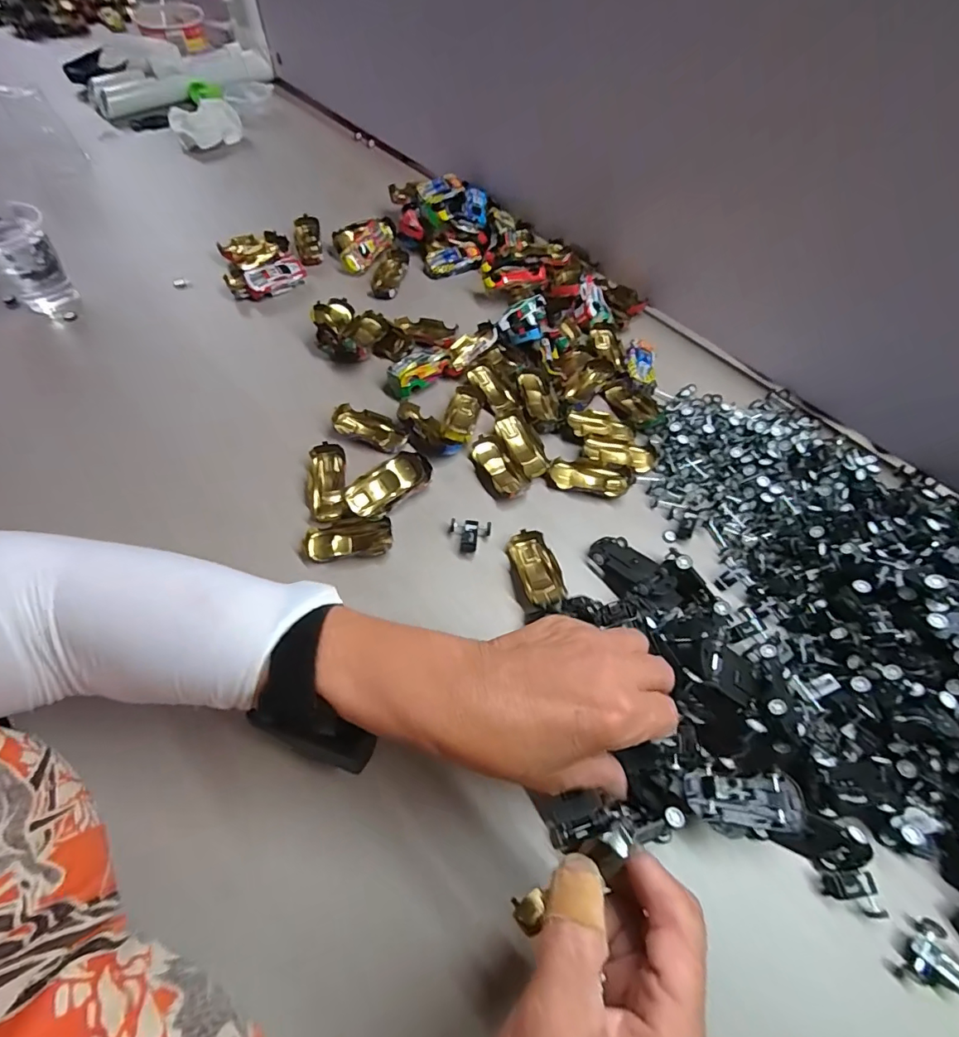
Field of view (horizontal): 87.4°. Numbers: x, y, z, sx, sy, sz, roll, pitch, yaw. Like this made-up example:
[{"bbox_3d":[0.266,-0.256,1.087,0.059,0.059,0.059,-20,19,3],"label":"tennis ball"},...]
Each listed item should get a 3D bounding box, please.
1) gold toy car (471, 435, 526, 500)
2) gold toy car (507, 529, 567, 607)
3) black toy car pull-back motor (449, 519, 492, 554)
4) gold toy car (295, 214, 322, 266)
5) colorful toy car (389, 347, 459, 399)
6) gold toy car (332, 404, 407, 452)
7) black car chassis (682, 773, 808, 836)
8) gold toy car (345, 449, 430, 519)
[{"bbox_3d":[0.016,-0.042,0.415,0.032,0.015,0.063,-24,66,-15],"label":"gold toy car"},{"bbox_3d":[0.042,0.037,0.372,0.028,0.014,0.058,-15,64,-11],"label":"gold toy car"},{"bbox_3d":[-0.007,0.014,0.382,0.030,0.011,0.024,0,62,-3],"label":"black toy car pull-back motor"},{"bbox_3d":[-0.193,-0.312,0.570,0.027,0.017,0.067,-10,76,-8],"label":"gold toy car"},{"bbox_3d":[-0.053,-0.134,0.453,0.064,0.025,0.025,-29,67,-17],"label":"colorful toy car"},{"bbox_3d":[-0.094,-0.076,0.435,0.065,0.025,0.029,15,62,5],"label":"gold toy car"},{"bbox_3d":[0.147,0.158,0.277,0.065,0.021,0.030,1,62,-3],"label":"black car chassis"},{"bbox_3d":[-0.069,-0.024,0.391,0.031,0.021,0.069,42,68,17],"label":"gold toy car"}]

